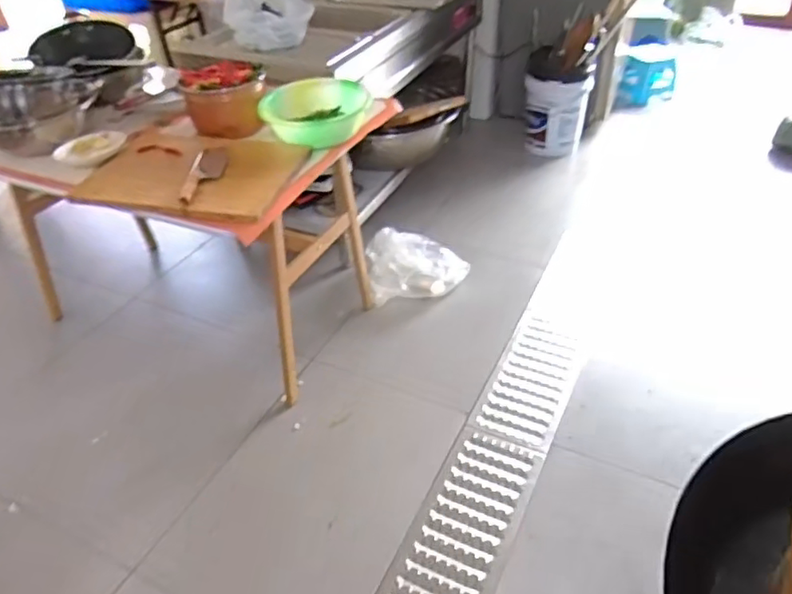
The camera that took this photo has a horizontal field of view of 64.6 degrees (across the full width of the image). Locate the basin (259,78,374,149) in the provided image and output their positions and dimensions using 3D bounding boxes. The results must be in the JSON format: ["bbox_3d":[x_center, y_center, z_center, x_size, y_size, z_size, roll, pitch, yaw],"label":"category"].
[{"bbox_3d":[-0.218,-0.504,1.676,0.268,0.092,0.268,-2,39,2],"label":"basin"}]

